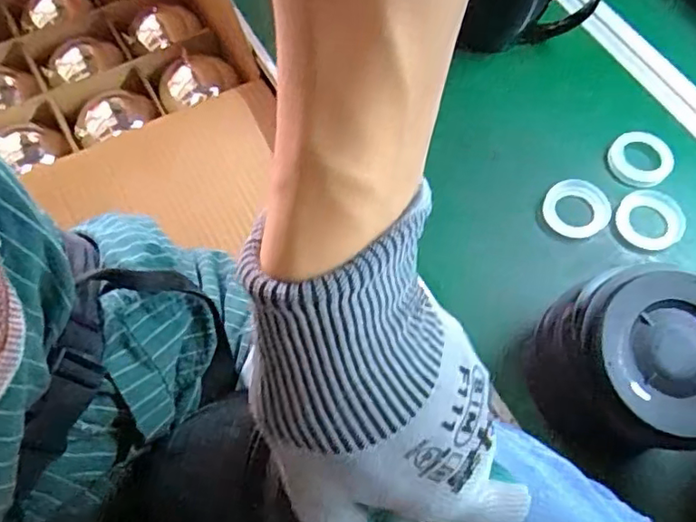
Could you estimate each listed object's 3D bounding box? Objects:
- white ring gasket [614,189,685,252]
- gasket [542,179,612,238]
[{"bbox_3d":[0.283,-0.040,0.560,0.061,0.014,0.061,0,63,0],"label":"white ring gasket"},{"bbox_3d":[0.214,-0.049,0.561,0.058,0.013,0.055,0,63,0],"label":"gasket"}]

